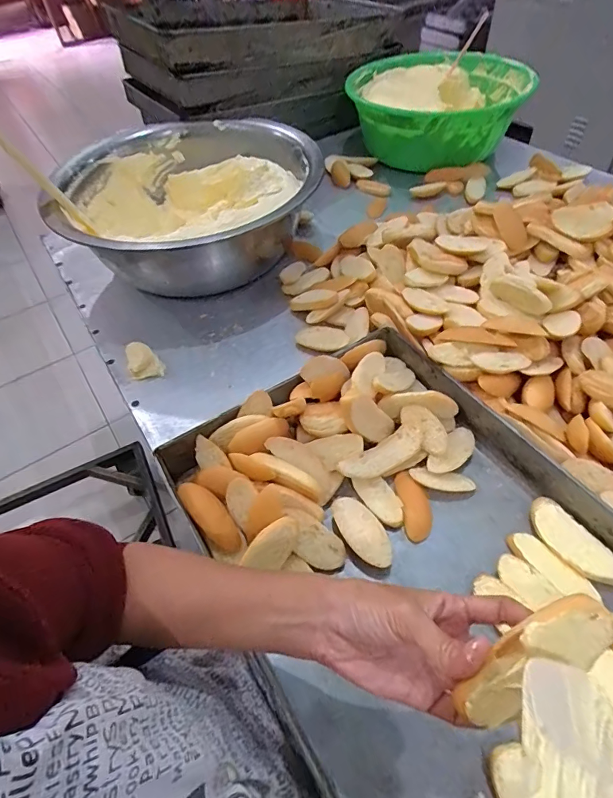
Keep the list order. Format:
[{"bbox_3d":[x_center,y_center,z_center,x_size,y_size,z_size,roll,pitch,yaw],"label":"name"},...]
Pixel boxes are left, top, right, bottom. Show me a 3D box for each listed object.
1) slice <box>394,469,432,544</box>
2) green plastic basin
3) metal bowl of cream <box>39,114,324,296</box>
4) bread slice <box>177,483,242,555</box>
[{"bbox_3d":[0.124,0.122,0.506,0.031,0.017,0.082,-7,51,0],"label":"slice"},{"bbox_3d":[0.324,-0.700,1.060,0.395,0.139,0.395,-3,51,3],"label":"green plastic basin"},{"bbox_3d":[-0.211,-0.365,0.819,0.445,0.158,0.443,-3,51,3],"label":"metal bowl of cream"},{"bbox_3d":[-0.106,0.130,0.482,0.033,0.022,0.094,-39,82,-23],"label":"bread slice"}]

